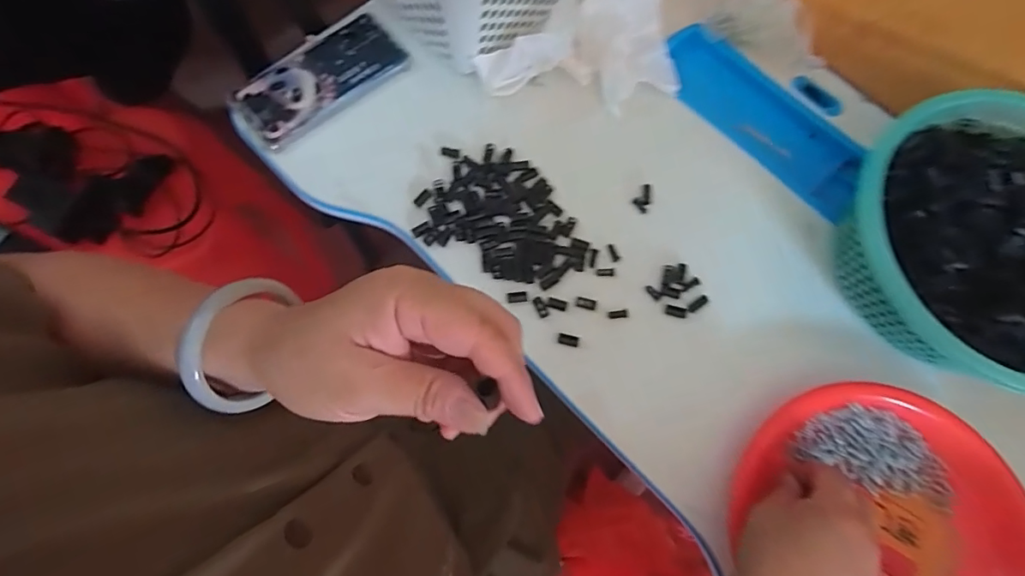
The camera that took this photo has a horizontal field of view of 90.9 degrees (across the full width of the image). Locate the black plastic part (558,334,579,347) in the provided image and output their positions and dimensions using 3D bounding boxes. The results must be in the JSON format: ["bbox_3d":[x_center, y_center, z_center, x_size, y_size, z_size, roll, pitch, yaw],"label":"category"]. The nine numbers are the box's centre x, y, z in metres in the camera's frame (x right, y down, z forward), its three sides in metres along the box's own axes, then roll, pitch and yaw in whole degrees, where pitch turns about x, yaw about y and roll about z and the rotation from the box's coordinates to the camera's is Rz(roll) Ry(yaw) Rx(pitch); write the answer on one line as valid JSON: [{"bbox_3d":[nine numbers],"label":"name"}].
[{"bbox_3d":[0.046,0.043,0.412,0.017,0.004,0.009,14,73,3],"label":"black plastic part"}]

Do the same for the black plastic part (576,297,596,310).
[{"bbox_3d":[0.062,0.013,0.425,0.017,0.004,0.009,12,73,2],"label":"black plastic part"}]

